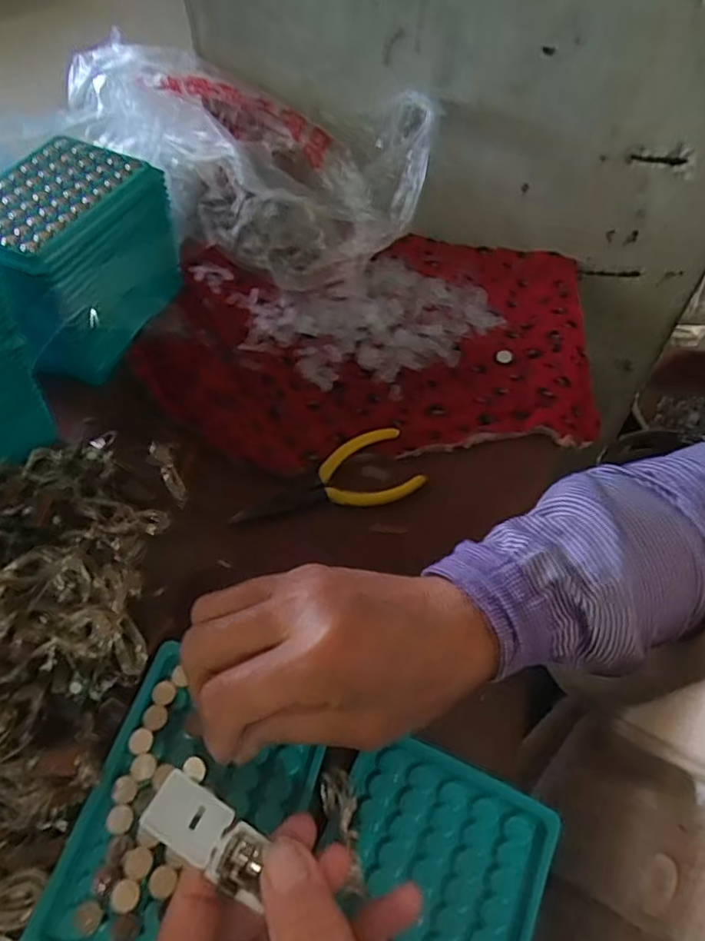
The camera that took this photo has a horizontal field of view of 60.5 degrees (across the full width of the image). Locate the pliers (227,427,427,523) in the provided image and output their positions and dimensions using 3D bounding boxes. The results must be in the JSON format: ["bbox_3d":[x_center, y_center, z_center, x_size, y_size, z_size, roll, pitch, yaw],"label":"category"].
[{"bbox_3d":[-0.017,0.009,0.386,0.120,0.009,0.047,-19,57,-15],"label":"pliers"}]

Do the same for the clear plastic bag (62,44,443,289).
[{"bbox_3d":[-0.090,-0.246,0.496,0.292,0.114,0.111,18,55,11],"label":"clear plastic bag"}]

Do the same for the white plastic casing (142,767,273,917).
[{"bbox_3d":[-0.048,0.124,0.205,0.046,0.006,0.019,41,60,-2],"label":"white plastic casing"}]

